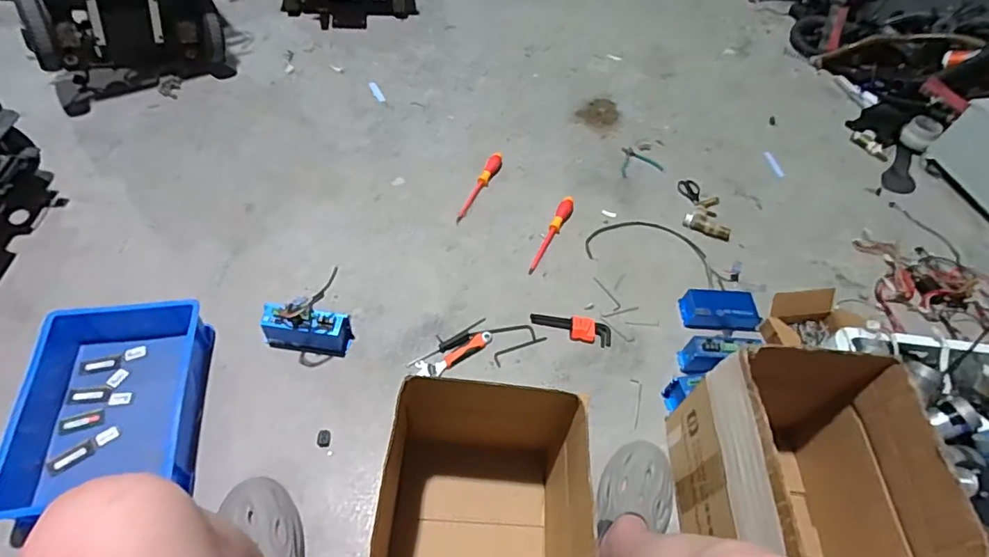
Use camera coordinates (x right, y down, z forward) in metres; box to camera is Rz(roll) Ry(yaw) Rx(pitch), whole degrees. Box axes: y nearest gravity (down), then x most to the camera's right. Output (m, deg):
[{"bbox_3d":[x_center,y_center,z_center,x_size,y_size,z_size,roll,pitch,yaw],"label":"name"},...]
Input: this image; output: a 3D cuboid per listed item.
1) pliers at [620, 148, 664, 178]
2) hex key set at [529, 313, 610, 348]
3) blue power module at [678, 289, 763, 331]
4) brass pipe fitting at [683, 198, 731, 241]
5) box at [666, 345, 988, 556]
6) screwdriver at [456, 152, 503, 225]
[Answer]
[{"bbox_3d":[0.382,-0.319,1.436,0.113,0.011,0.109,-12,58,-13],"label":"pliers"},{"bbox_3d":[0.163,0.099,1.113,0.171,0.019,0.056,15,56,5],"label":"hex key set"},{"bbox_3d":[0.489,0.066,1.149,0.162,0.038,0.078,2,56,-3],"label":"blue power module"},{"bbox_3d":[0.532,-0.153,1.309,0.109,0.030,0.106,21,57,9],"label":"brass pipe fitting"},{"bbox_3d":[0.462,0.312,0.816,0.252,0.302,0.292,3,56,-3],"label":"box"},{"bbox_3d":[-0.038,-0.227,1.312,0.034,0.026,0.244,22,57,10],"label":"screwdriver"}]

